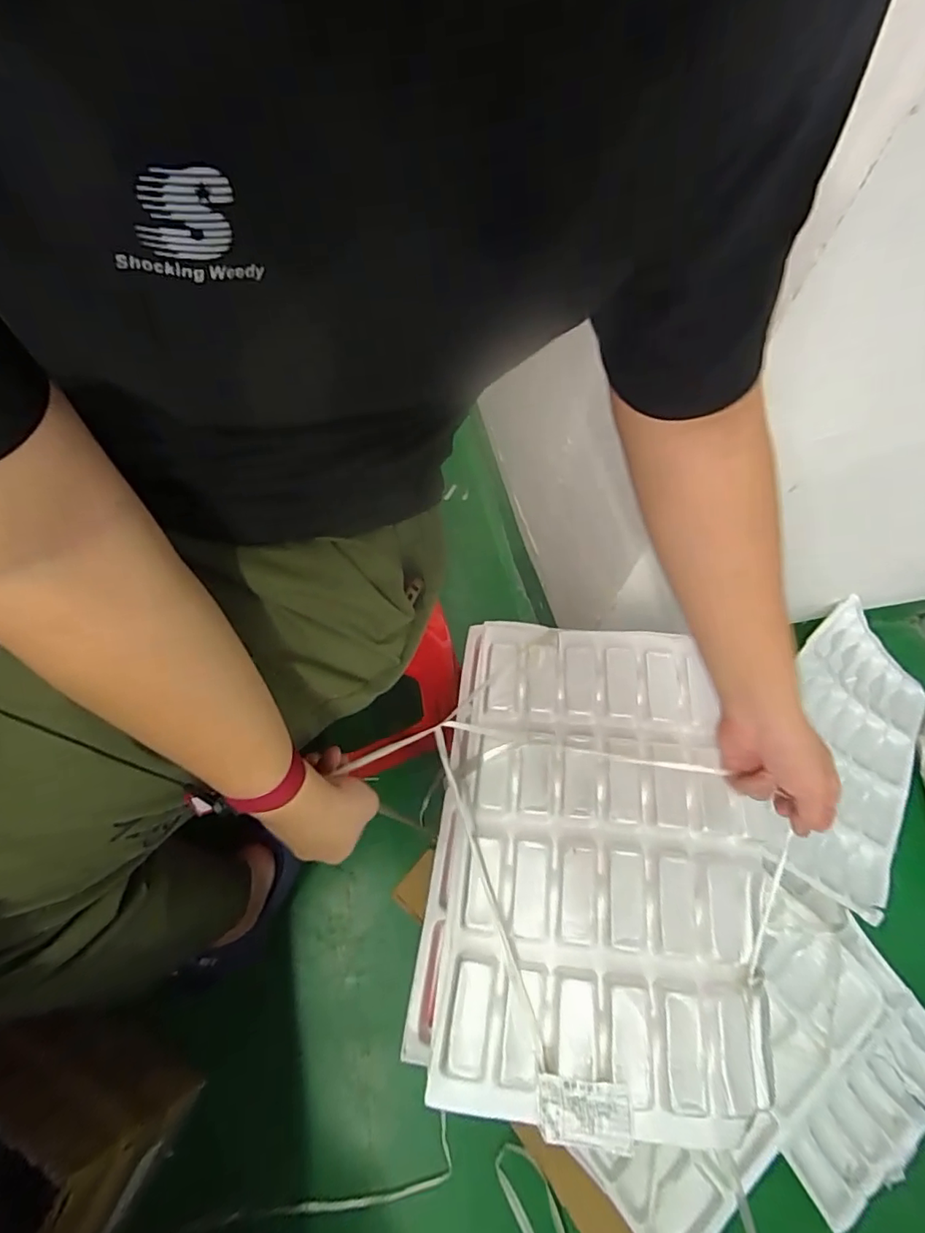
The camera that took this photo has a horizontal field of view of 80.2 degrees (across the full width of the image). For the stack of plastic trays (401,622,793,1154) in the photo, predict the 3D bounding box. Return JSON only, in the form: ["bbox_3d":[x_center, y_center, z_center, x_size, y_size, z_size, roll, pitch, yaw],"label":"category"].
[{"bbox_3d":[0.136,0.228,0.564,0.320,0.069,0.454,5,62,8],"label":"stack of plastic trays"}]

